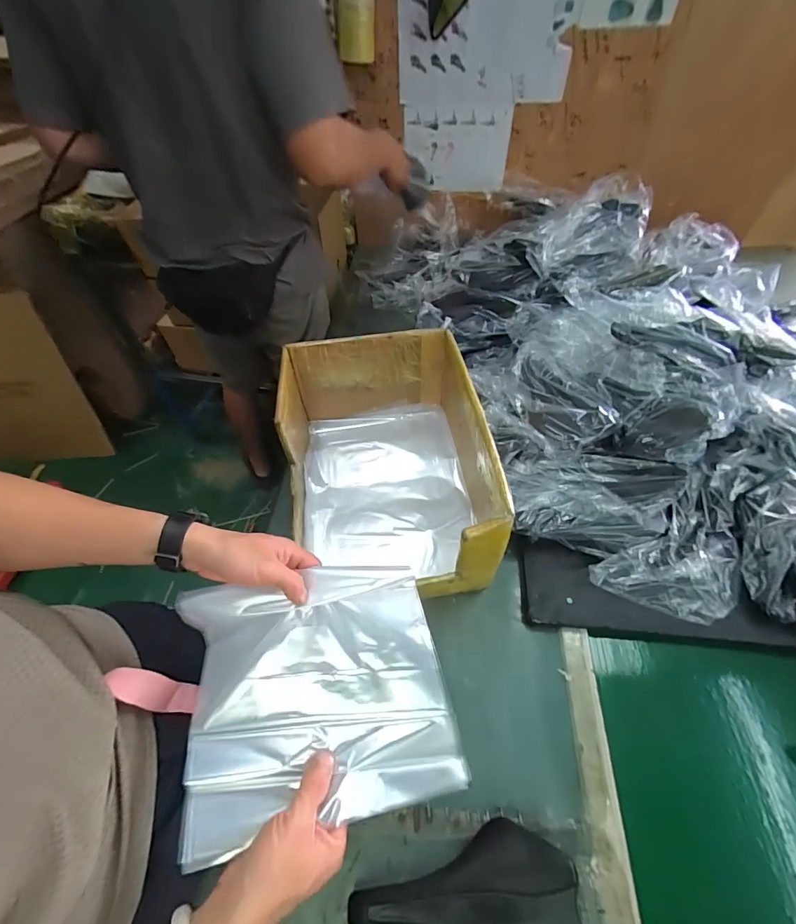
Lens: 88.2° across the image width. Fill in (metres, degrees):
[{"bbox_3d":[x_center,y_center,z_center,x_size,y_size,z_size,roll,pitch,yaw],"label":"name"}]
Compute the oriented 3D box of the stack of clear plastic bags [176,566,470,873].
[{"bbox_3d":[-0.080,0.220,0.405,0.243,0.051,0.212,-10,53,-5],"label":"stack of clear plastic bags"}]

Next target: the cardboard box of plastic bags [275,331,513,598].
[{"bbox_3d":[-0.033,0.003,0.689,0.325,0.215,0.420,-7,53,-2],"label":"cardboard box of plastic bags"}]

